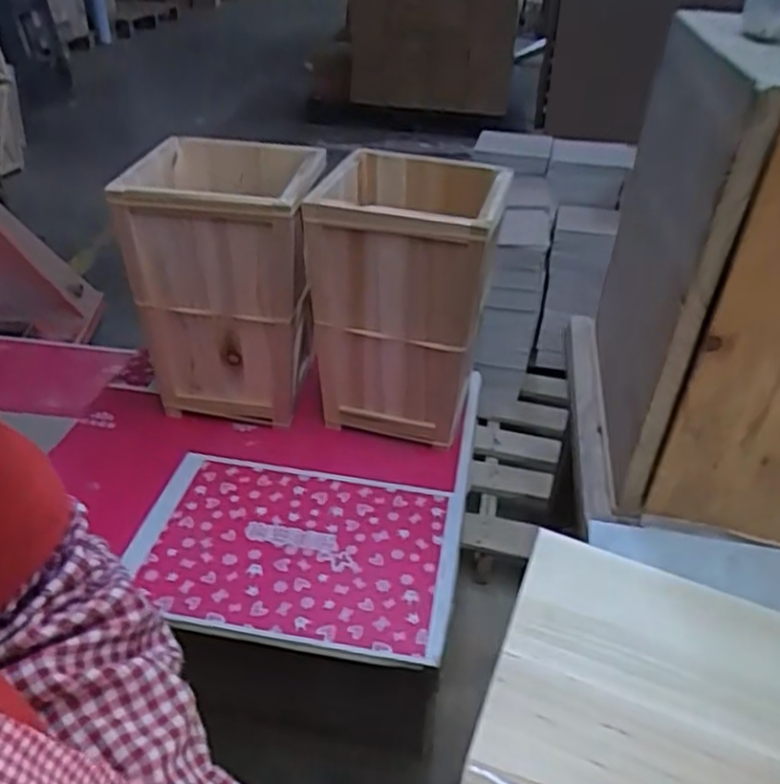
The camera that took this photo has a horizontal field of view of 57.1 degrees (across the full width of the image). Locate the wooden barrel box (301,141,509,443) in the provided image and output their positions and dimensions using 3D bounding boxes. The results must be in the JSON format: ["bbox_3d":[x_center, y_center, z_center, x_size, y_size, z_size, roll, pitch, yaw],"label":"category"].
[{"bbox_3d":[0.031,-0.135,1.103,0.245,0.389,0.261,9,35,10],"label":"wooden barrel box"}]

